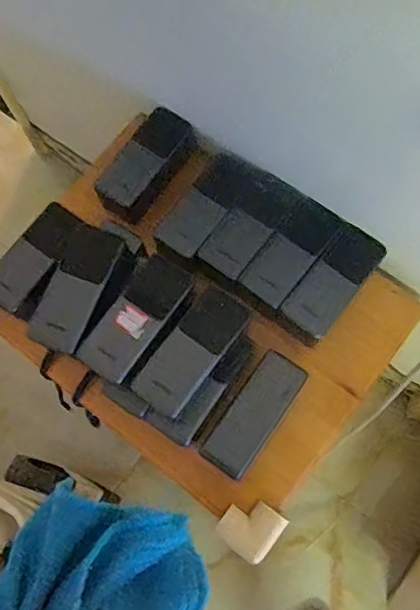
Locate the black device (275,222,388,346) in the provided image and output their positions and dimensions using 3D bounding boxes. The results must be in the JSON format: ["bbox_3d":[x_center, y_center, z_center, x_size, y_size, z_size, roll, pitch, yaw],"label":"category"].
[{"bbox_3d":[0.130,-0.023,0.608,0.054,0.021,0.132,37,87,13],"label":"black device"}]

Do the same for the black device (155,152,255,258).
[{"bbox_3d":[-0.006,-0.117,0.635,0.056,0.024,0.124,36,77,8],"label":"black device"}]

